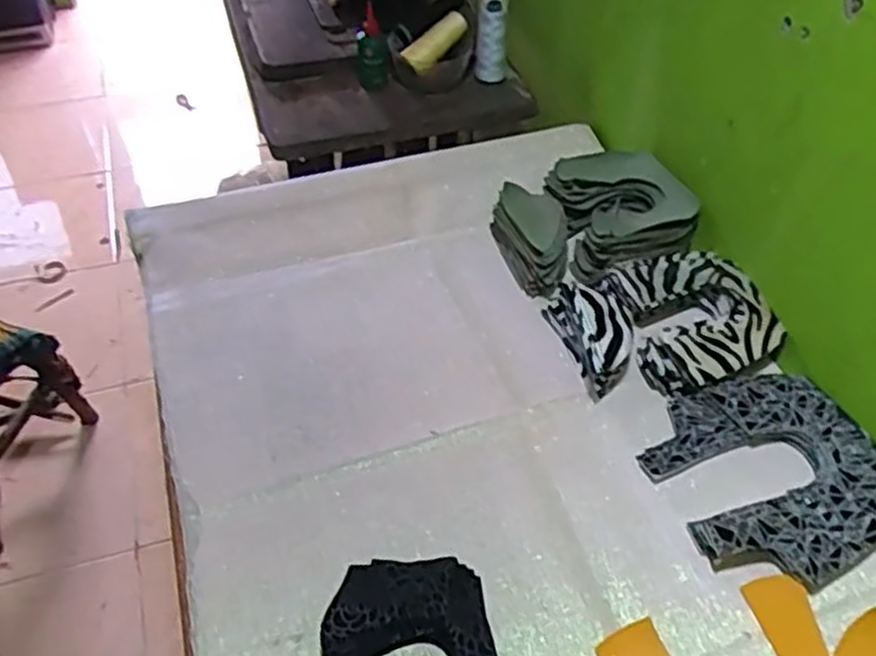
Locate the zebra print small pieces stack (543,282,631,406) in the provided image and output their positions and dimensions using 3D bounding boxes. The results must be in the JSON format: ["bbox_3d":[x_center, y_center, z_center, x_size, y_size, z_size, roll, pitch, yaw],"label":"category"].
[{"bbox_3d":[0.164,0.000,0.794,0.071,0.056,0.134,-13,50,-12],"label":"zebra print small pieces stack"}]

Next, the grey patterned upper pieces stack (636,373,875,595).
[{"bbox_3d":[0.293,0.127,0.691,0.182,0.036,0.190,-17,50,-15],"label":"grey patterned upper pieces stack"}]

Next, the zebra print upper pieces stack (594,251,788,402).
[{"bbox_3d":[0.260,-0.012,0.804,0.139,0.040,0.165,-12,49,-11],"label":"zebra print upper pieces stack"}]

